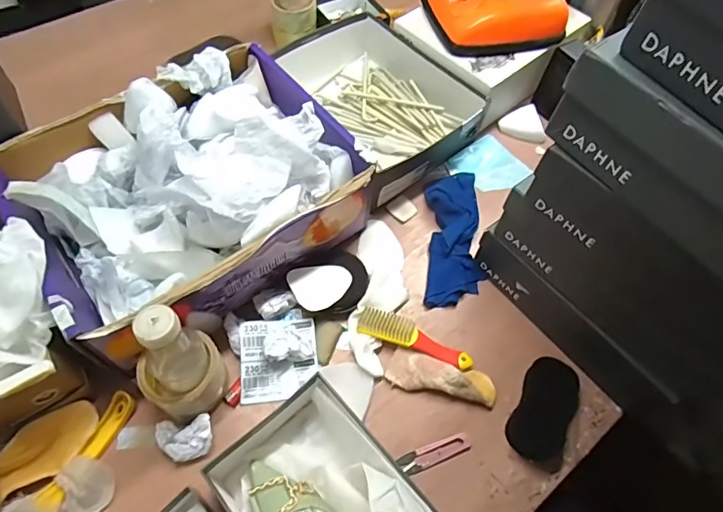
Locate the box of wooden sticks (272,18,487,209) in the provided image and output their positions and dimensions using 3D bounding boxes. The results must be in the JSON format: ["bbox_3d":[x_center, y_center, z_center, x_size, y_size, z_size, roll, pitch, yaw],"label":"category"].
[{"bbox_3d":[0.023,-0.274,0.819,0.258,0.093,0.342,-34,68,-21],"label":"box of wooden sticks"}]

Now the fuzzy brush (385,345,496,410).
[{"bbox_3d":[0.105,0.154,0.611,0.137,0.032,0.047,14,60,4],"label":"fuzzy brush"}]

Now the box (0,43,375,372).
[{"bbox_3d":[-0.227,-0.095,0.630,0.392,0.138,0.320,-32,67,-20],"label":"box"}]

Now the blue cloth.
[{"bbox_3d":[0.142,-0.039,0.723,0.082,0.037,0.238,5,60,-1],"label":"blue cloth"}]

